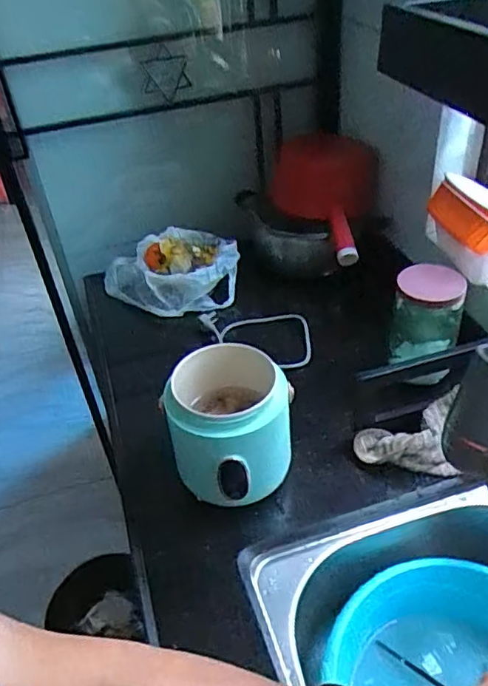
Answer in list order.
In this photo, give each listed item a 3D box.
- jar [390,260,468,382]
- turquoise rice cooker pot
[{"bbox_3d":[0.262,-0.024,0.825,0.094,0.168,0.079,10,42,18],"label":"jar"},{"bbox_3d":[-0.019,0.116,0.728,0.144,0.174,0.148,-3,40,3],"label":"turquoise rice cooker pot"}]

